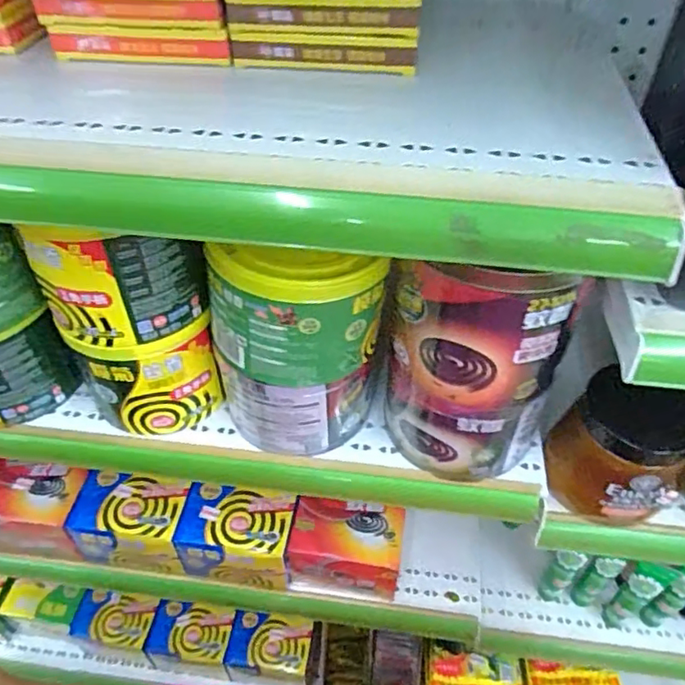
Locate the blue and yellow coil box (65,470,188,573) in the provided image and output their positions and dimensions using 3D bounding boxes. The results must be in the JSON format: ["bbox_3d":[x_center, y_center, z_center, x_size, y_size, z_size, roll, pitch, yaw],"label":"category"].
[{"bbox_3d":[-0.263,0.228,0.743,0.131,0.089,0.078,6,46,4],"label":"blue and yellow coil box"}]

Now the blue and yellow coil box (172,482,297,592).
[{"bbox_3d":[-0.131,0.244,0.726,0.133,0.092,0.074,7,46,4],"label":"blue and yellow coil box"}]

